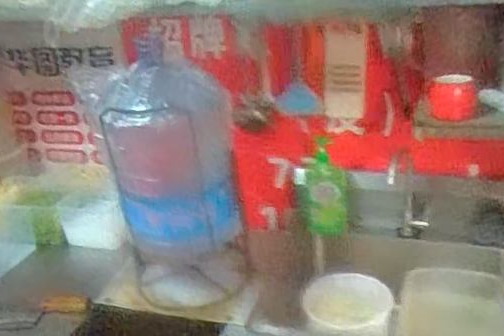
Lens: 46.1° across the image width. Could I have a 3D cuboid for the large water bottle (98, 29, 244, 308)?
[{"bbox_3d":[-0.173,0.043,1.360,0.276,0.574,0.217,-10,23,-8],"label":"large water bottle"}]

